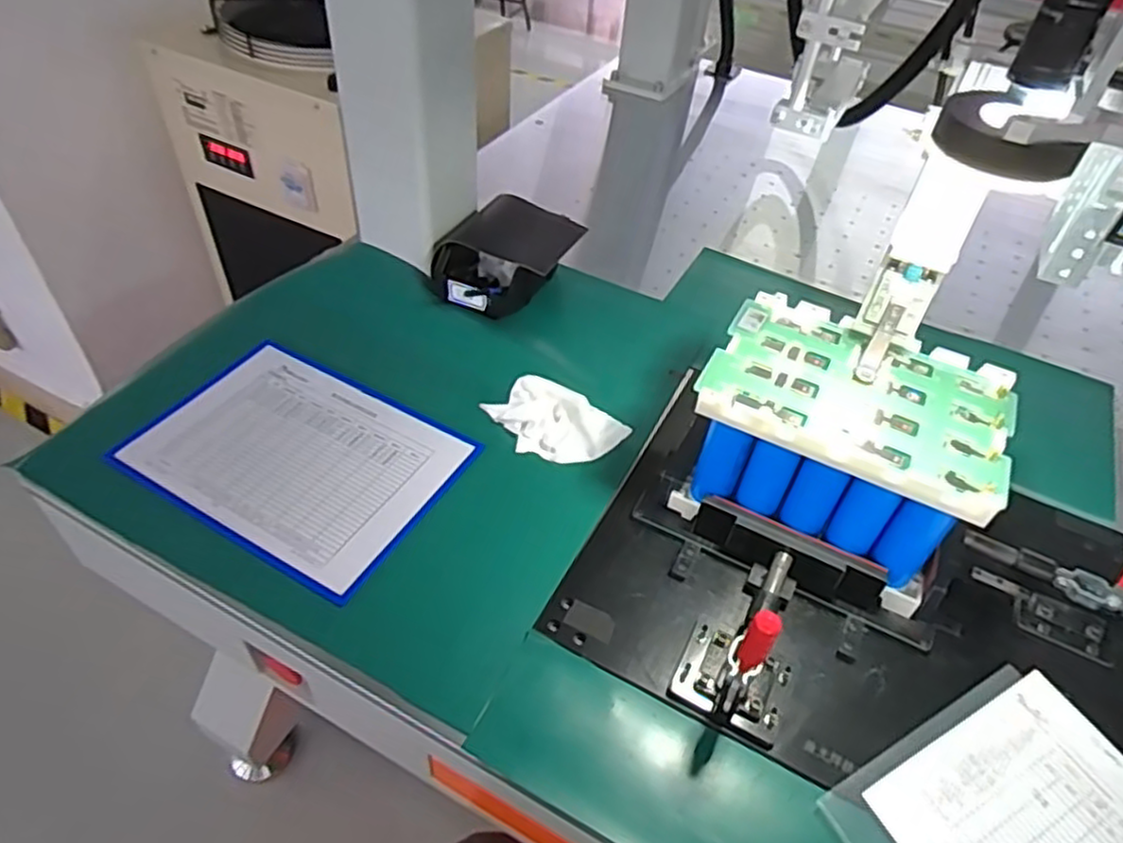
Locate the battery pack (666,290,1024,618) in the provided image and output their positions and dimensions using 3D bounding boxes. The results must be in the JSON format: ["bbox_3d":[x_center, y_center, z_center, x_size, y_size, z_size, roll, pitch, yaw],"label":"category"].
[{"bbox_3d":[0.252,0.014,0.663,0.243,0.132,0.186,23,48,17],"label":"battery pack"}]

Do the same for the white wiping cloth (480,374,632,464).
[{"bbox_3d":[-0.008,-0.001,0.789,0.137,0.021,0.100,31,51,21],"label":"white wiping cloth"}]

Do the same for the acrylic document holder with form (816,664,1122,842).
[{"bbox_3d":[0.336,0.300,0.531,0.239,0.007,0.166,-20,51,-22],"label":"acrylic document holder with form"}]

